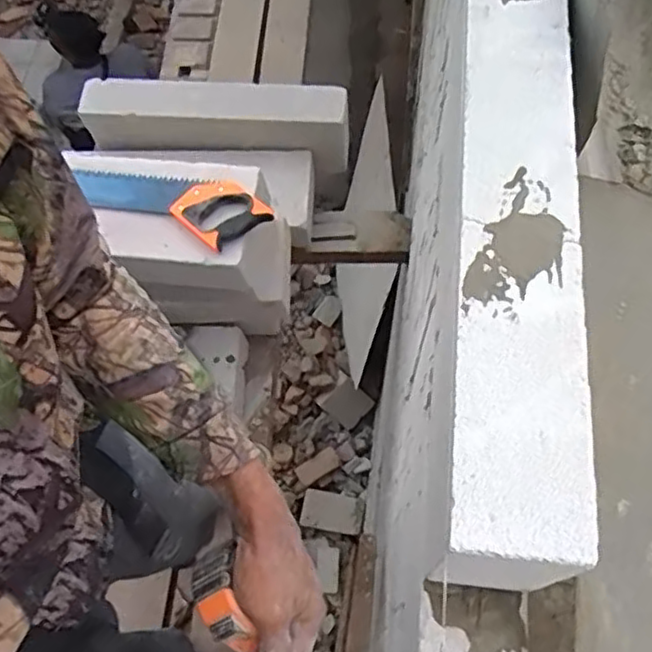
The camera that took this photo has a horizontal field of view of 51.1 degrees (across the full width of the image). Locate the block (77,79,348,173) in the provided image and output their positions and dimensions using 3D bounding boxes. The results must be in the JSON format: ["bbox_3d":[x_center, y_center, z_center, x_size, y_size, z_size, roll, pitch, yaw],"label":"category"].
[{"bbox_3d":[-0.239,-0.483,1.585,0.590,0.125,0.152,6,63,5],"label":"block"}]

